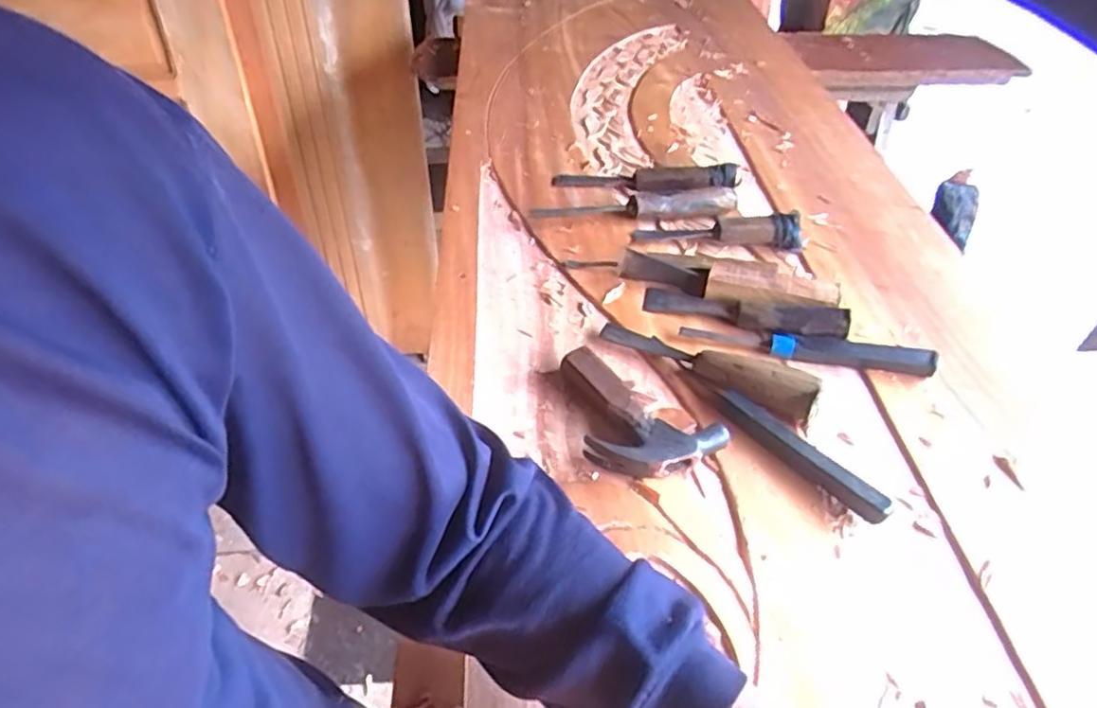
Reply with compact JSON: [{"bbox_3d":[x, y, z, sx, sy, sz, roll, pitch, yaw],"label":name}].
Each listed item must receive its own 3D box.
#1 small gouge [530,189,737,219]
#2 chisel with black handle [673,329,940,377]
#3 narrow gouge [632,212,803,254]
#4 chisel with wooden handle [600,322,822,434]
[{"bbox_3d":[0.102,-0.175,0.787,0.240,0.029,0.034,0,45,-2],"label":"small gouge"},{"bbox_3d":[0.243,-0.008,0.626,0.225,0.020,0.027,11,46,10],"label":"chisel with black handle"},{"bbox_3d":[0.191,-0.145,0.748,0.181,0.037,0.035,5,45,3],"label":"narrow gouge"},{"bbox_3d":[0.141,0.003,0.599,0.202,0.042,0.031,28,51,24],"label":"chisel with wooden handle"}]

